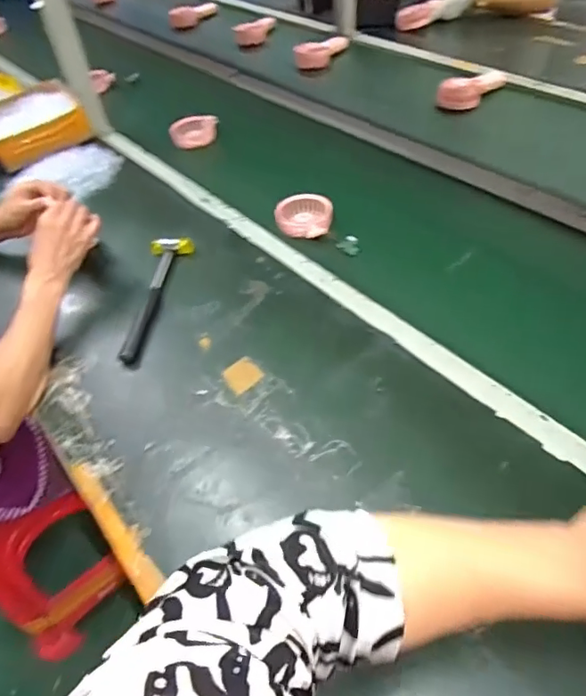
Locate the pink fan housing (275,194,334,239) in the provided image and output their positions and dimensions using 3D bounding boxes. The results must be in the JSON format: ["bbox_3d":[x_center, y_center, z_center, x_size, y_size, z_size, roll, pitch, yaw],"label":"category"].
[{"bbox_3d":[0.019,-0.220,0.862,0.094,0.045,0.074,-4,48,3],"label":"pink fan housing"}]

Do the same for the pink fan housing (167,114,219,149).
[{"bbox_3d":[-0.214,-0.467,1.111,0.103,0.052,0.077,-22,50,-12],"label":"pink fan housing"}]

